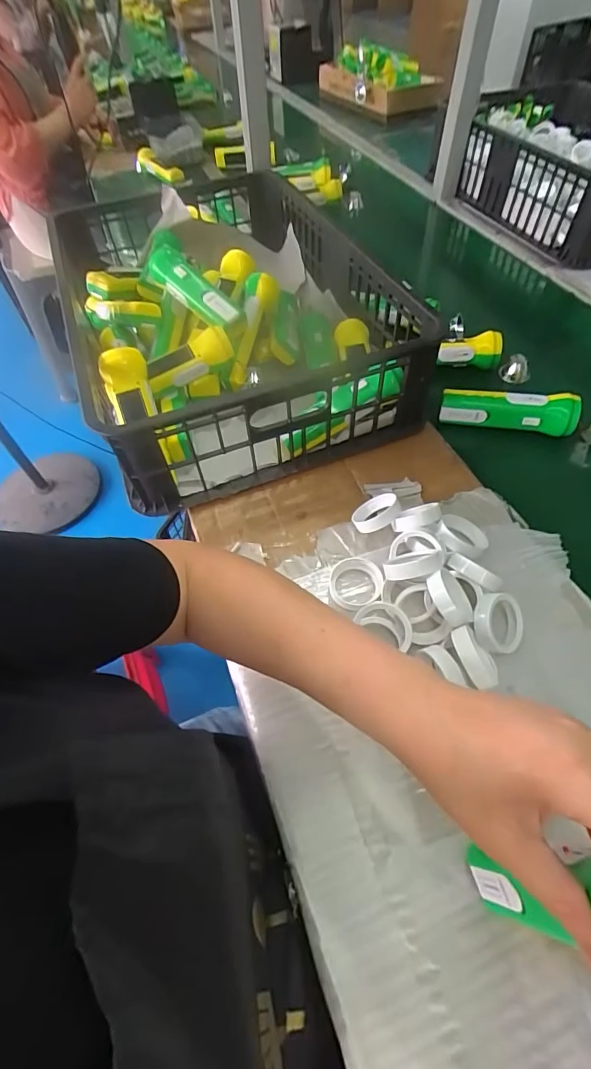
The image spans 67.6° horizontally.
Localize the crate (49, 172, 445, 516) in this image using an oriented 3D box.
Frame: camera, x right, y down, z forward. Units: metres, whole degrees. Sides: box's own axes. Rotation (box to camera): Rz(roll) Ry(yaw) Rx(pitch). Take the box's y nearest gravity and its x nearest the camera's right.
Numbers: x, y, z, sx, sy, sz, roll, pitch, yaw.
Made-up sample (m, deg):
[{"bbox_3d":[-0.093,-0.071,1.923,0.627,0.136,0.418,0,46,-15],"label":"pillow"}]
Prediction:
[{"bbox_3d":[-0.107,-0.341,0.657,0.402,0.136,0.605,-20,57,-11],"label":"crate"}]

